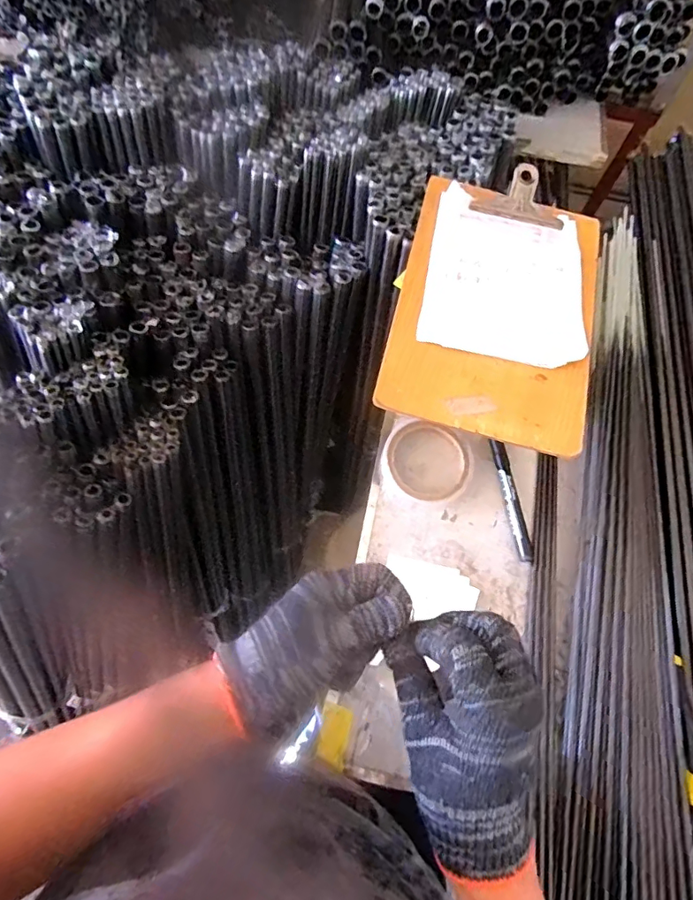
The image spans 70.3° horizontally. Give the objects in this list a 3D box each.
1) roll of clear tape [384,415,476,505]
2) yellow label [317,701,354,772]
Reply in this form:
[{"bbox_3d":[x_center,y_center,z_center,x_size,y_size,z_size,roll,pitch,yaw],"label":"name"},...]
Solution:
[{"bbox_3d":[0.089,0.011,0.533,0.097,0.020,0.089,1,70,-3],"label":"roll of clear tape"},{"bbox_3d":[-0.011,0.259,0.448,0.027,0.007,0.047,14,69,2],"label":"yellow label"}]

